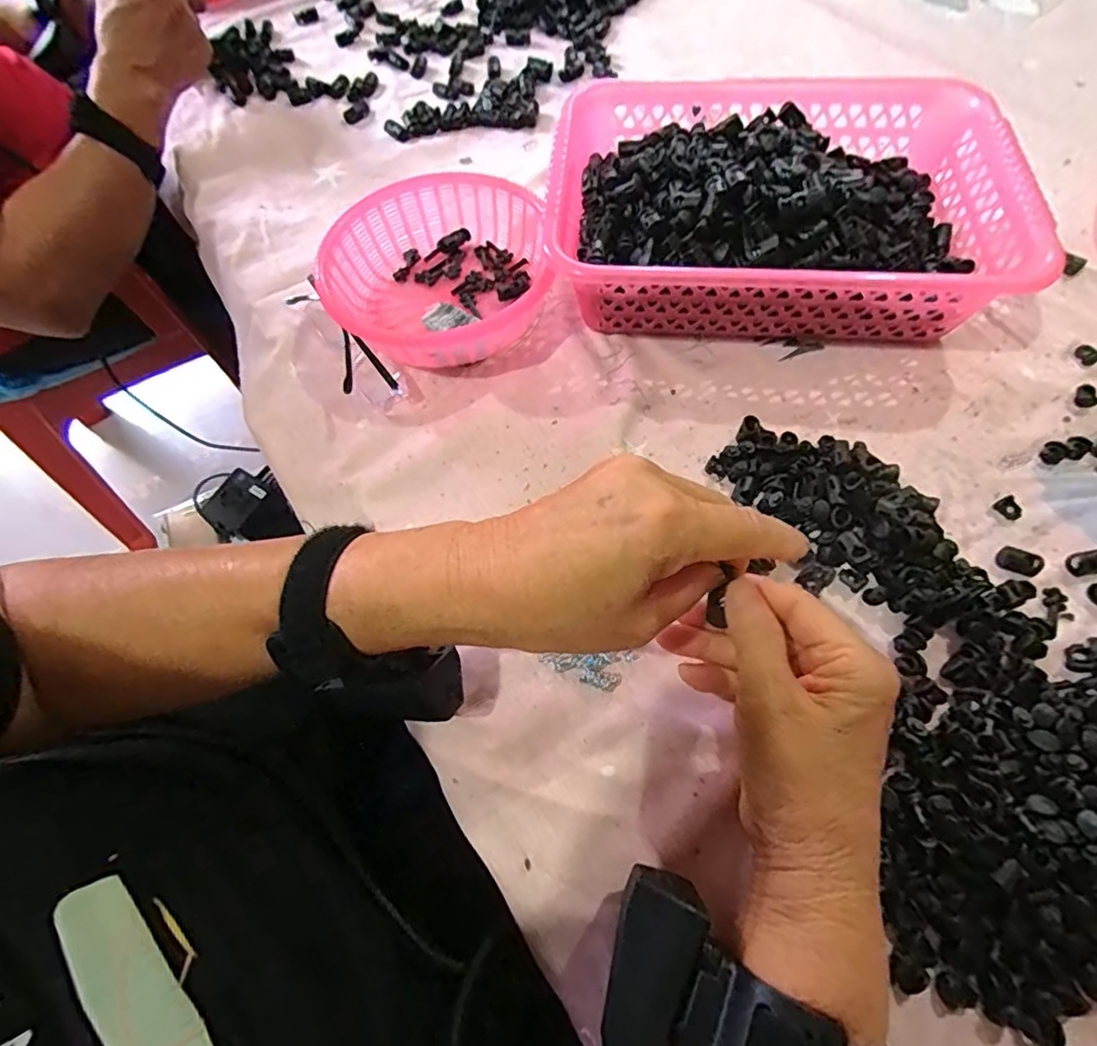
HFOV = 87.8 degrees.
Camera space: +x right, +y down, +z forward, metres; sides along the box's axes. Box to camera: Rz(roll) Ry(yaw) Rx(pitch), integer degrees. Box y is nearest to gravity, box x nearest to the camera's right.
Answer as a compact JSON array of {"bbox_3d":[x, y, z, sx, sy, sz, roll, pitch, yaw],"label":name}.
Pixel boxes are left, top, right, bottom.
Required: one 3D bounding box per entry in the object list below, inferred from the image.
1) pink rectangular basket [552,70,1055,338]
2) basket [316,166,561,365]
[{"bbox_3d":[0.160,-0.228,0.416,0.305,0.079,0.215,4,64,6],"label":"pink rectangular basket"},{"bbox_3d":[-0.073,-0.186,0.422,0.155,0.050,0.168,-2,64,3],"label":"basket"}]

